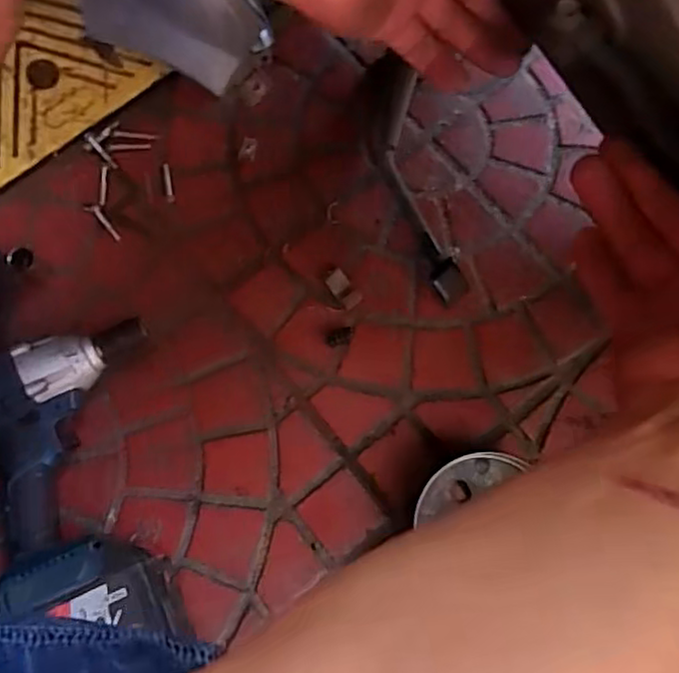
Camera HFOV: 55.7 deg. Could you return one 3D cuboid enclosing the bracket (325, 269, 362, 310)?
[{"bbox_3d":[0.003,-0.043,0.573,0.019,0.016,0.040,-36,79,-9],"label":"bracket"}]

